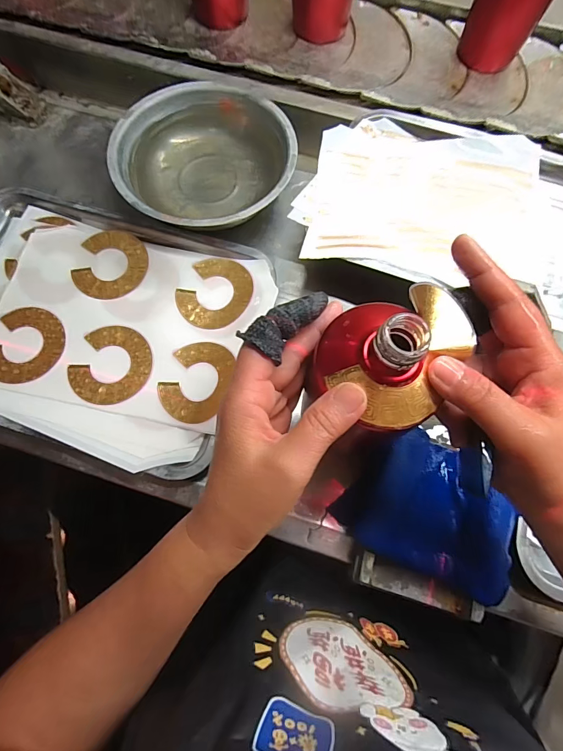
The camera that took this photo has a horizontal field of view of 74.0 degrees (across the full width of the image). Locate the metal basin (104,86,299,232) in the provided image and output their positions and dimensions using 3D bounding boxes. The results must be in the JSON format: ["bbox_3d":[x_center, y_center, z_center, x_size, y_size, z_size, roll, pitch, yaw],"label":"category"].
[{"bbox_3d":[-0.086,-0.247,0.427,0.195,0.046,0.182,0,79,-1],"label":"metal basin"}]

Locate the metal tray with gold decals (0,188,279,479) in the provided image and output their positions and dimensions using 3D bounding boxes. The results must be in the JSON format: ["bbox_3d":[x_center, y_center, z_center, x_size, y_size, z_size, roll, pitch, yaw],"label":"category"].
[{"bbox_3d":[-0.206,-0.064,0.392,0.344,0.028,0.251,17,76,4],"label":"metal tray with gold decals"}]

